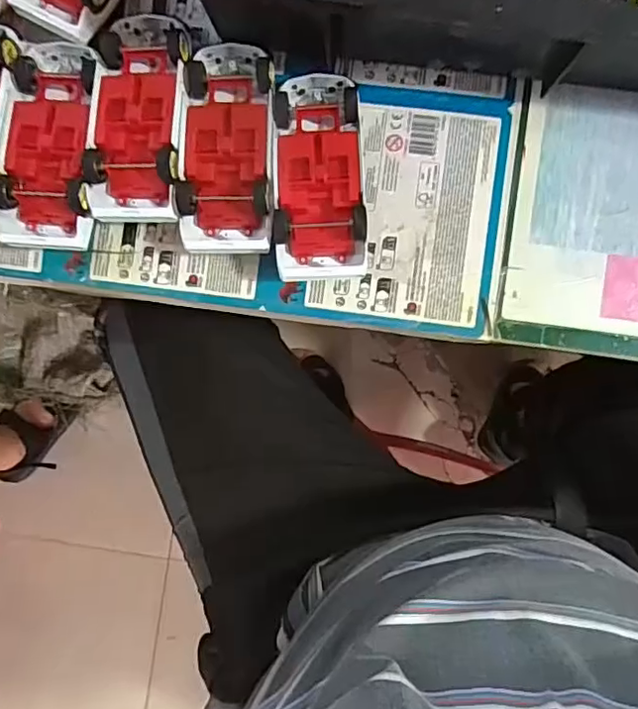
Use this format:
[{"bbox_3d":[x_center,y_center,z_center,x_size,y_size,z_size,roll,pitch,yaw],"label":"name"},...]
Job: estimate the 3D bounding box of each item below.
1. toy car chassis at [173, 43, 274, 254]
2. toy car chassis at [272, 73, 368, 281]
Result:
[{"bbox_3d":[-0.056,-0.126,0.342,0.058,0.036,0.131,0,90,3],"label":"toy car chassis"},{"bbox_3d":[0.000,-0.108,0.340,0.057,0.039,0.128,-3,90,3],"label":"toy car chassis"}]

